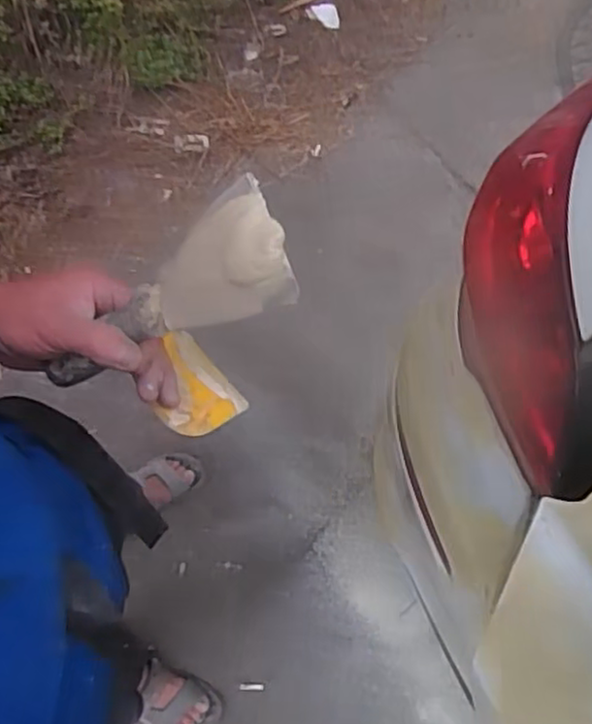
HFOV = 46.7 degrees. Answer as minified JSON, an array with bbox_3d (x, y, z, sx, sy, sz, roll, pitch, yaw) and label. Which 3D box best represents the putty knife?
[{"bbox_3d":[-0.085,-0.034,0.422,0.192,0.023,0.068,-26,67,30],"label":"putty knife"}]

